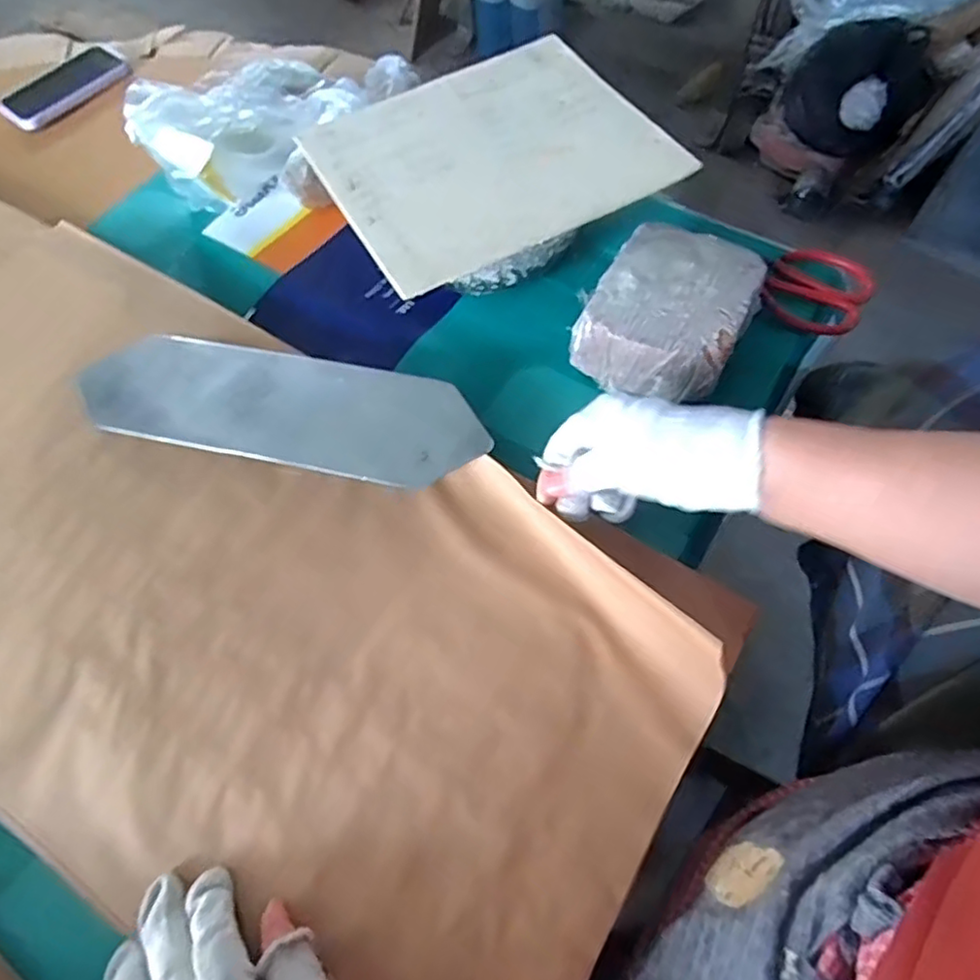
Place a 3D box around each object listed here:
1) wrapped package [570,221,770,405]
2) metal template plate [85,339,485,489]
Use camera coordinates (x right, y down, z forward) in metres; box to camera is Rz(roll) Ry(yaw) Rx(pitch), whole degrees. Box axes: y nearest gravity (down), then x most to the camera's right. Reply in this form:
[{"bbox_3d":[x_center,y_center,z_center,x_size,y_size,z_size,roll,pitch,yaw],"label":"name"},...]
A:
[{"bbox_3d":[0.149,-0.147,0.520,0.118,0.056,0.155,28,67,16],"label":"wrapped package"},{"bbox_3d":[-0.165,-0.066,0.491,0.322,0.009,0.096,11,62,8],"label":"metal template plate"}]

